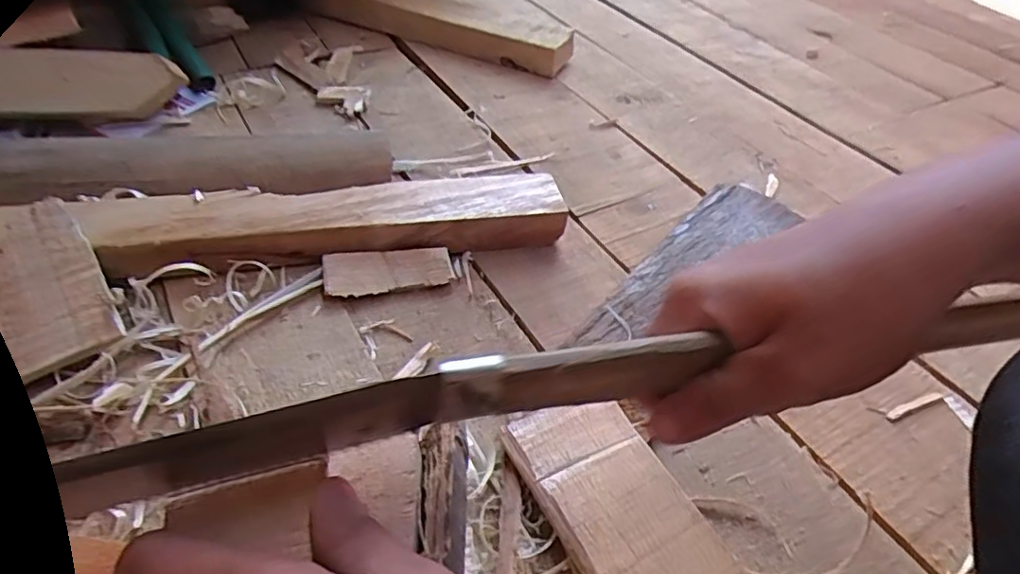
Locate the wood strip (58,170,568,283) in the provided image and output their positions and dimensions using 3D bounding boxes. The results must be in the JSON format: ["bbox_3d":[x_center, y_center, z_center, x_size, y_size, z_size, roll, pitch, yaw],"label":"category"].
[{"bbox_3d":[-0.114,-0.042,0.420,0.294,0.033,0.055,-5,43,-11],"label":"wood strip"}]

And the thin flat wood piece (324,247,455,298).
[{"bbox_3d":[-0.077,-0.009,0.405,0.078,0.014,0.030,-7,44,-13],"label":"thin flat wood piece"}]

